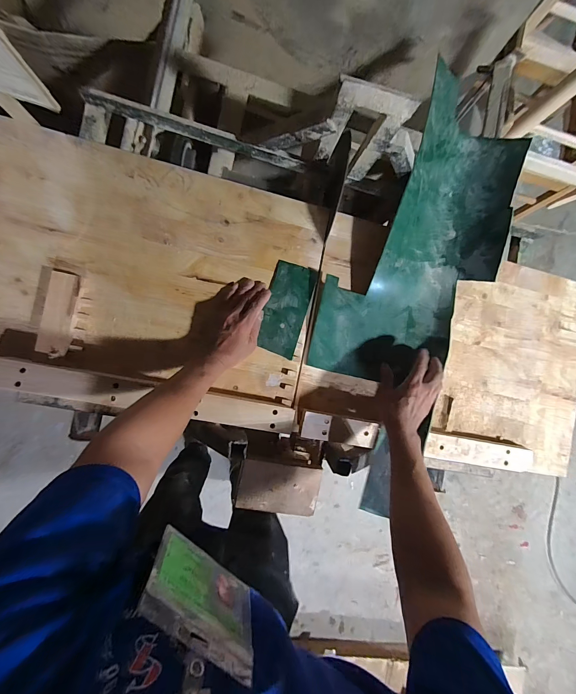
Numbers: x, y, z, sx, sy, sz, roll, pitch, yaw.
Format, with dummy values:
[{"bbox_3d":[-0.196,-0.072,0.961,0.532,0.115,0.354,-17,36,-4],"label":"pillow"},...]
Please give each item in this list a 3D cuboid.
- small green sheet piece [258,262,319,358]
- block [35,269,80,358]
[{"bbox_3d":[-0.001,-0.075,0.616,0.083,0.008,0.182,15,85,-9],"label":"small green sheet piece"},{"bbox_3d":[-0.403,-0.057,0.542,0.048,0.013,0.144,9,87,-9],"label":"block"}]

